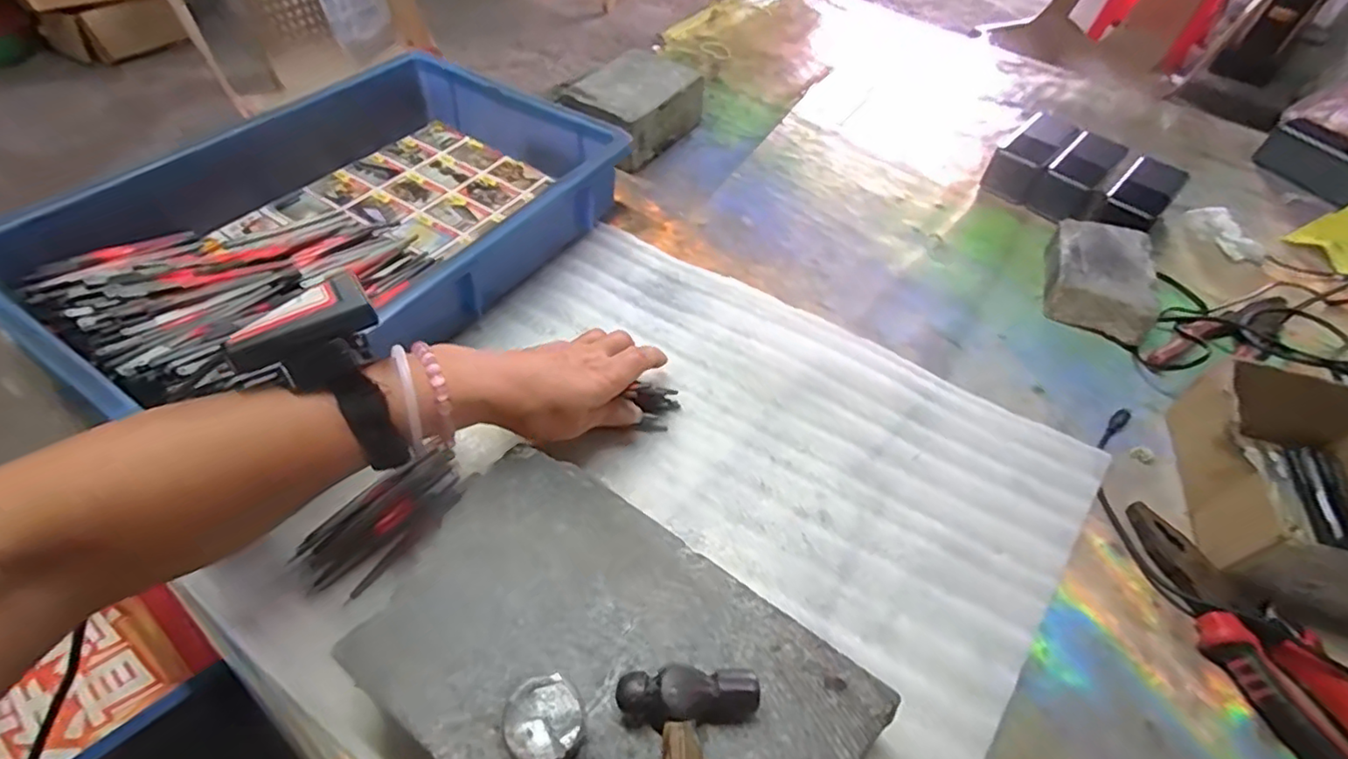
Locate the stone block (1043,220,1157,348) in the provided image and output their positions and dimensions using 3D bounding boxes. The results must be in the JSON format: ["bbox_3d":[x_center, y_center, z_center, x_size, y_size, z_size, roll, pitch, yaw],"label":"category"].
[{"bbox_3d":[0.406,-0.100,0.593,0.088,0.046,0.131,19,51,10],"label":"stone block"}]

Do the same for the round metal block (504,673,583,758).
[{"bbox_3d":[-0.058,0.154,0.275,0.032,0.021,0.033,-19,56,-20],"label":"round metal block"}]

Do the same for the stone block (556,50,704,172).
[{"bbox_3d":[-0.045,-0.301,0.686,0.096,0.064,0.160,29,53,17],"label":"stone block"}]

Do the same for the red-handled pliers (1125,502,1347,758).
[{"bbox_3d":[0.366,0.174,0.367,0.052,0.025,0.219,-16,54,-18],"label":"red-handled pliers"}]

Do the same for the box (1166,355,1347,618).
[{"bbox_3d":[0.444,0.075,0.429,0.132,0.064,0.165,19,51,10],"label":"box"}]

